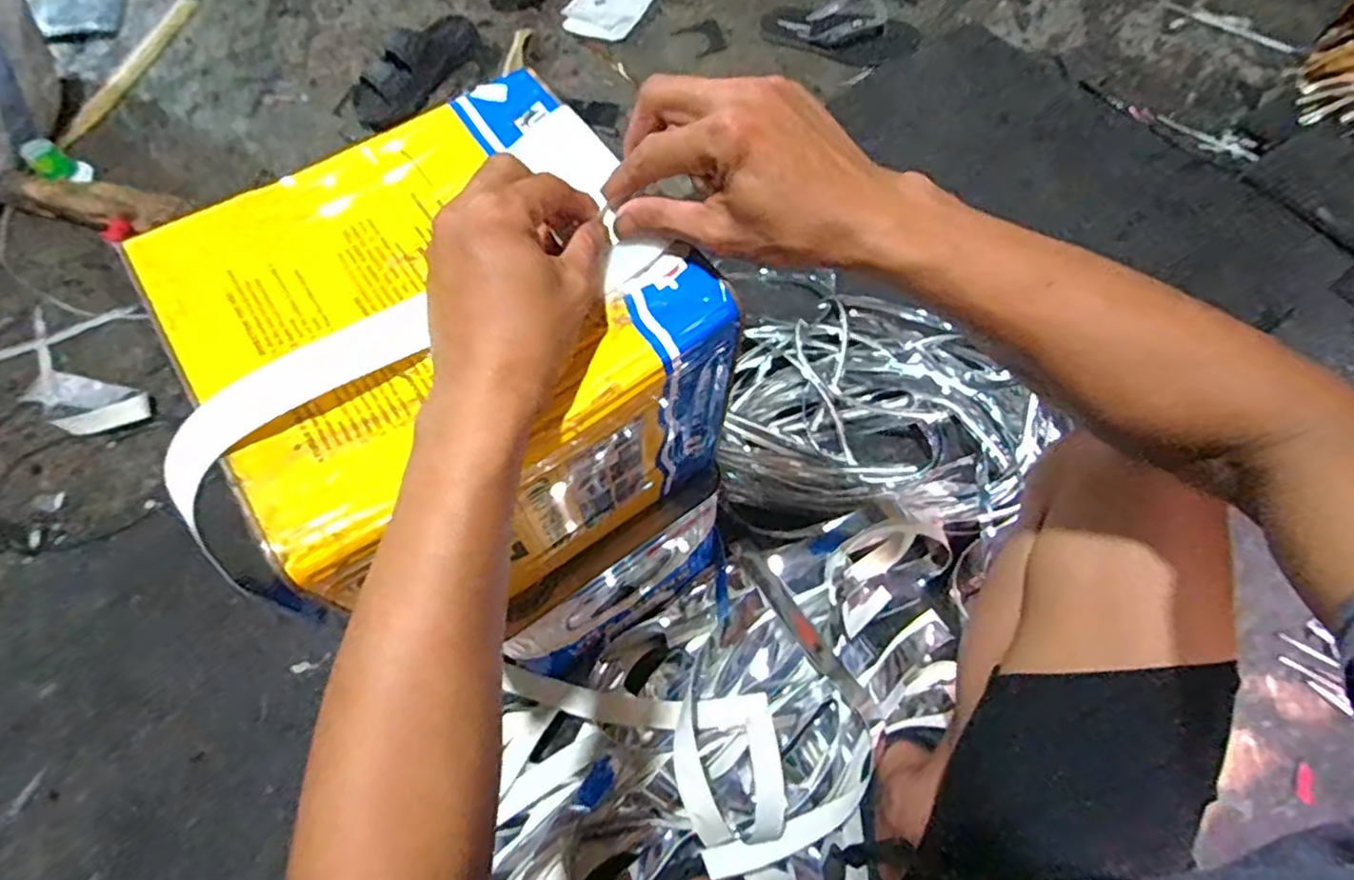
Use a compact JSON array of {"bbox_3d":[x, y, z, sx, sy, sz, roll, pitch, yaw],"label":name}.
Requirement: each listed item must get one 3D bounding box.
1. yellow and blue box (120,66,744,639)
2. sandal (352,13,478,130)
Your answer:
[{"bbox_3d":[-0.129,-0.039,0.459,0.255,0.240,0.239,-34,69,-13],"label":"yellow and blue box"},{"bbox_3d":[-0.446,-0.641,1.159,0.084,0.069,0.265,39,72,17],"label":"sandal"}]

